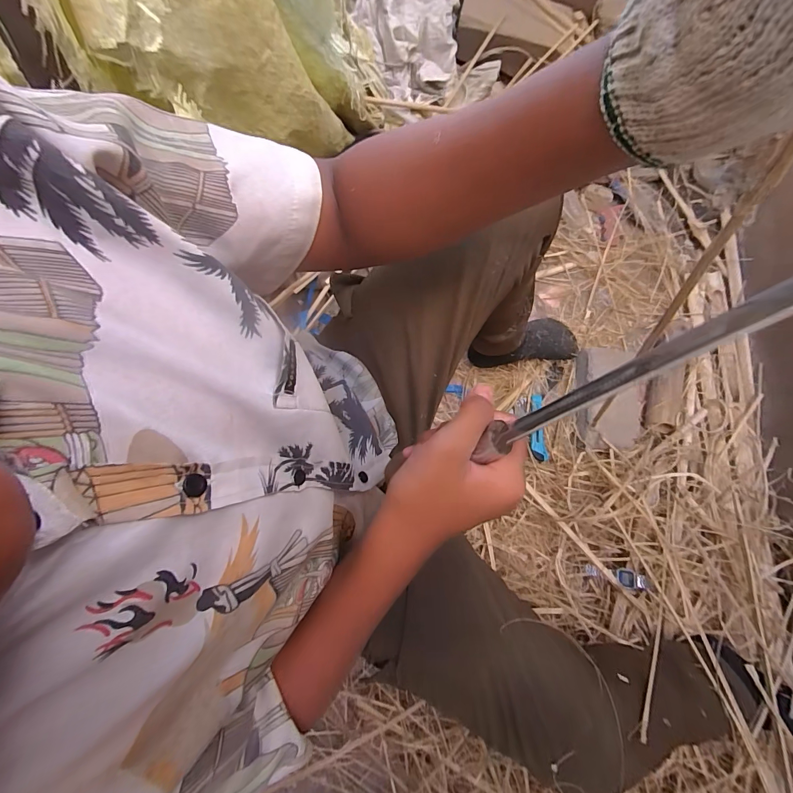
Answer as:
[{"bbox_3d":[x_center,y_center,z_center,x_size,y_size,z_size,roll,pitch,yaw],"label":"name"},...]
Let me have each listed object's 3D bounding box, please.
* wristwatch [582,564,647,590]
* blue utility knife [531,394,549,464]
[{"bbox_3d":[0.392,0.325,0.668,0.099,0.019,0.031,-1,75,34],"label":"wristwatch"},{"bbox_3d":[0.286,0.061,0.750,0.035,0.018,0.140,4,65,1],"label":"blue utility knife"}]

